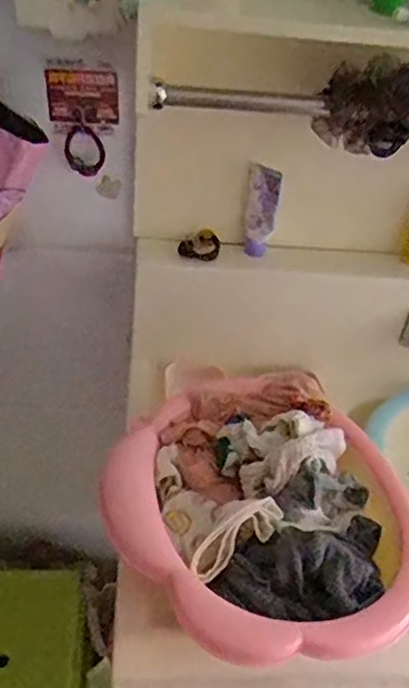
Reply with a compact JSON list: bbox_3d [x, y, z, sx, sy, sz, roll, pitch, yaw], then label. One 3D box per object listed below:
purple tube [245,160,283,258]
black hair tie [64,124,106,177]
[{"bbox_3d":[0.066,-0.153,0.762,0.035,0.125,0.020,15,43,7],"label":"purple tube"},{"bbox_3d":[-0.132,-0.214,0.721,0.045,0.060,0.004,10,42,3],"label":"black hair tie"}]

